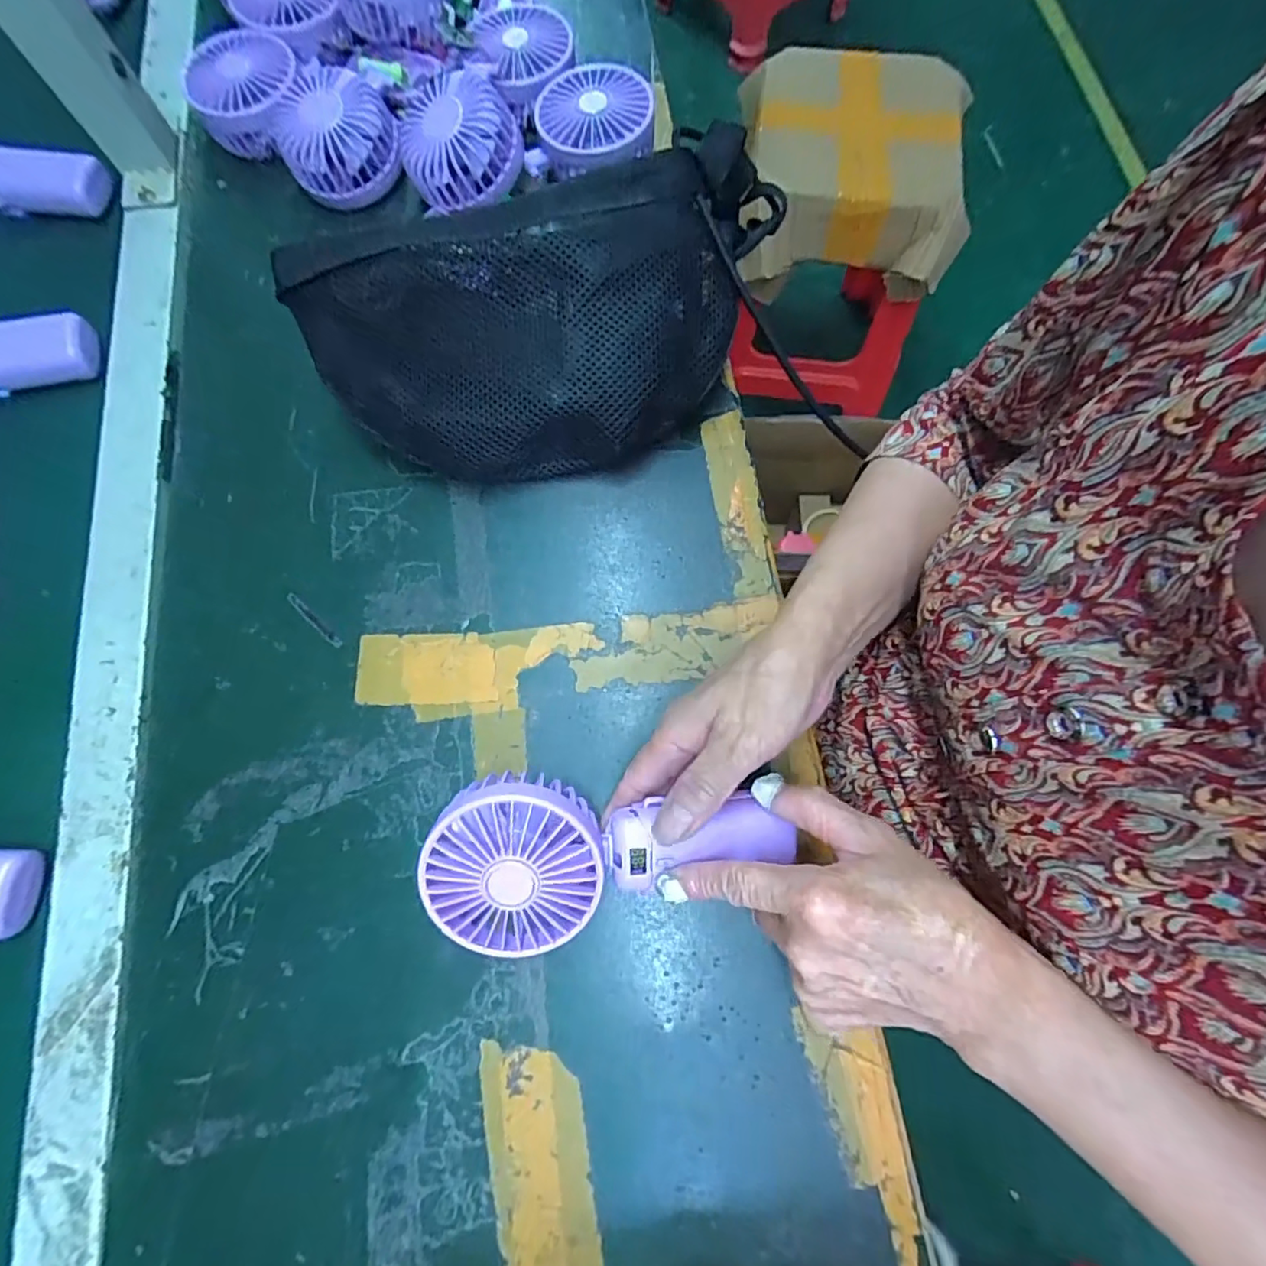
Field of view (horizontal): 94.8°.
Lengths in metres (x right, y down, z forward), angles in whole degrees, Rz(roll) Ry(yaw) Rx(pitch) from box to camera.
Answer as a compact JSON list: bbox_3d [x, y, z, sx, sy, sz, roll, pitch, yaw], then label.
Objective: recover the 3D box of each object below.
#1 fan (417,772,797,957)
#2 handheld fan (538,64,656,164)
[{"bbox_3d":[-0.013,0.108,0.284,0.172,0.041,0.080,-6,74,-4],"label":"fan"},{"bbox_3d":[-0.028,-0.385,0.442,0.092,0.034,0.087,0,74,1],"label":"handheld fan"}]

